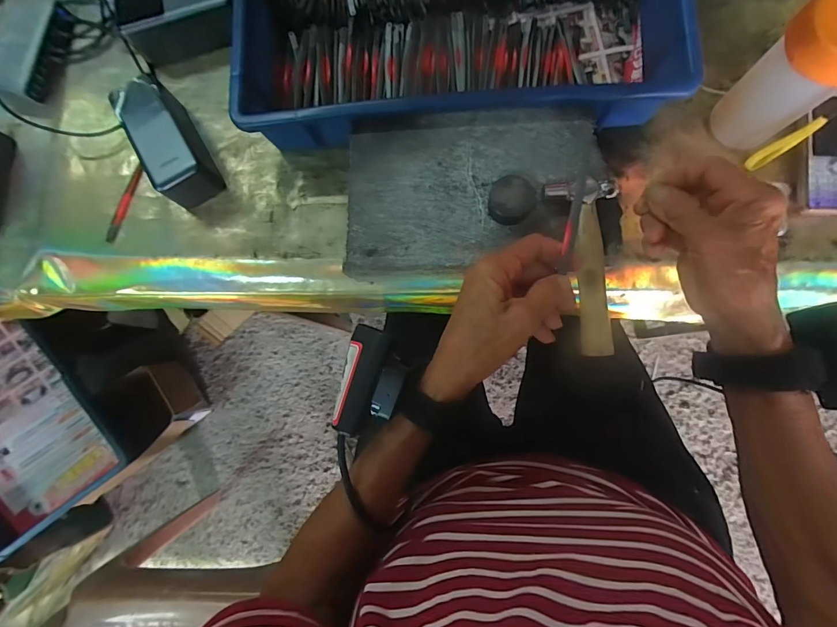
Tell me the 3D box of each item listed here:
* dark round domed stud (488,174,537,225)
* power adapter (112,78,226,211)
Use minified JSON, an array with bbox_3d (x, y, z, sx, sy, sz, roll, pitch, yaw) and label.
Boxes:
[{"bbox_3d":[0.080,-0.098,0.340,0.038,0.017,0.042,44,90,7],"label":"dark round domed stud"},{"bbox_3d":[-0.268,-0.183,0.419,0.056,0.052,0.129,-31,81,1],"label":"power adapter"}]

